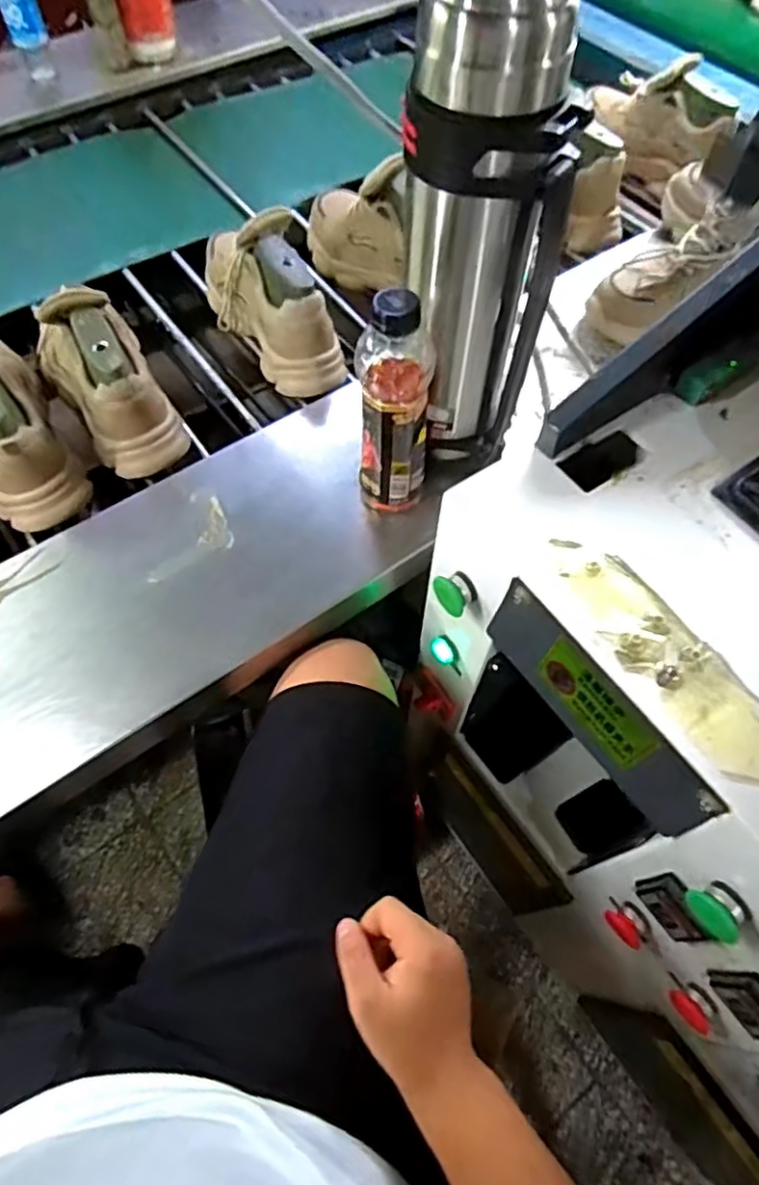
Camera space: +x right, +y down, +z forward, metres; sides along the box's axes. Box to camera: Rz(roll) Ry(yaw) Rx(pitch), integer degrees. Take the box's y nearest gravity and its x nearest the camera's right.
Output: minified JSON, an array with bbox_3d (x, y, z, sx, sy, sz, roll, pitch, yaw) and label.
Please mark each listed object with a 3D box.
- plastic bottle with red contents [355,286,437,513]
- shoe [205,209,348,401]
[{"bbox_3d":[0.013,-0.170,0.608,0.070,0.227,0.075,4,63,1],"label":"plastic bottle with red contents"},{"bbox_3d":[-0.146,-0.375,0.810,0.114,0.143,0.274,-22,65,-12],"label":"shoe"}]

